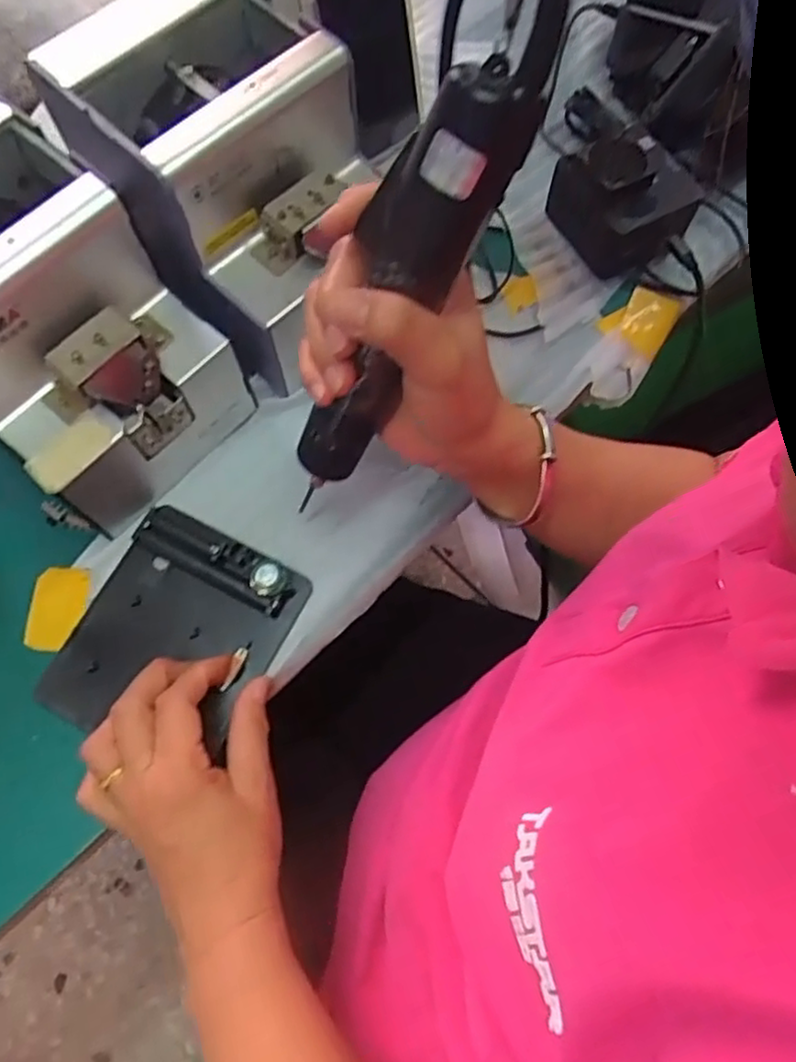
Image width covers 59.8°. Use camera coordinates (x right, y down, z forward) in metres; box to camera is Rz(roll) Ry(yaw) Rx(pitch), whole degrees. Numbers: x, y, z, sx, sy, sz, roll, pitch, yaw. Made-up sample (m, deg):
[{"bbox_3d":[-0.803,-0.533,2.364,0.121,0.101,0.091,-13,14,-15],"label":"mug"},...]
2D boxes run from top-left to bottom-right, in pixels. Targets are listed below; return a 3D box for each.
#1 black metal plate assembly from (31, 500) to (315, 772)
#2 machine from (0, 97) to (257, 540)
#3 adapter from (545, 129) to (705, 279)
[{"bbox_3d":[-0.129,0.061,0.399,0.110,0.027,0.128,27,73,10],"label":"black metal plate assembly"},{"bbox_3d":[-0.194,-0.112,0.391,0.167,0.146,0.122,40,75,13],"label":"machine"},{"bbox_3d":[0.153,-0.225,0.466,0.077,0.046,0.069,-36,74,-11],"label":"adapter"}]

